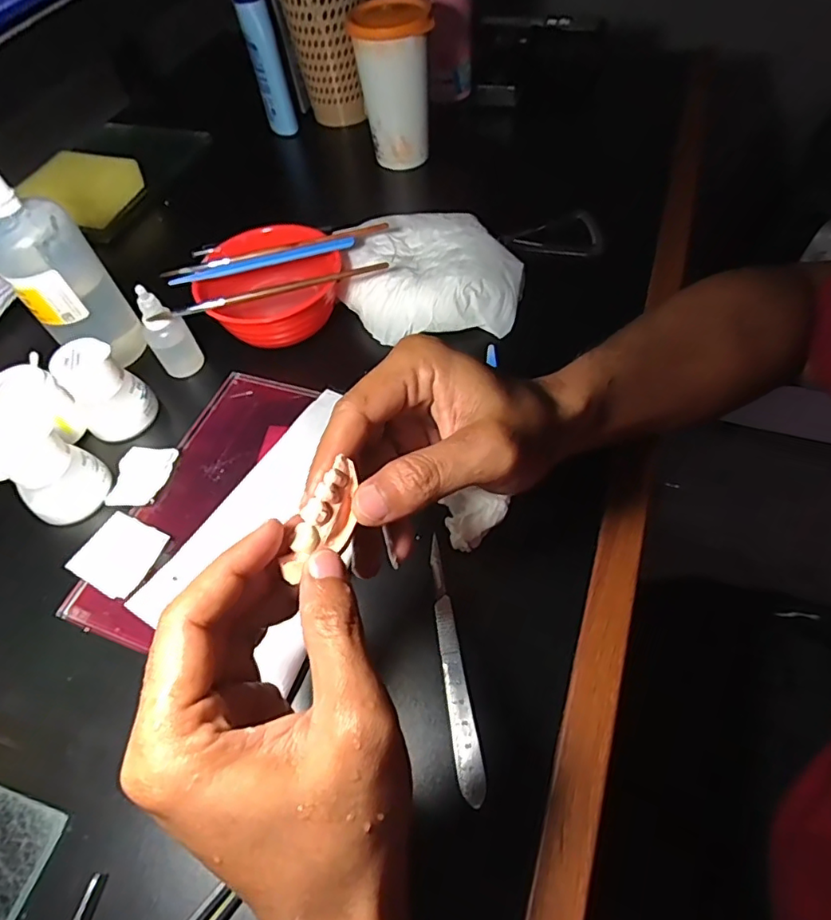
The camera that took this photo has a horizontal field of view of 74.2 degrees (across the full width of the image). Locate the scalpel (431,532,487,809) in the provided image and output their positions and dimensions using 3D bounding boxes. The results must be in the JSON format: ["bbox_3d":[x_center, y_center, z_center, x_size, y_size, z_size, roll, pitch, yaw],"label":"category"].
[{"bbox_3d":[0.018,0.106,0.294,0.013,0.008,0.133,-9,57,-2],"label":"scalpel"}]

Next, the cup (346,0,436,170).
[{"bbox_3d":[-0.020,-0.363,0.536,0.071,0.124,0.069,-8,57,-1],"label":"cup"}]

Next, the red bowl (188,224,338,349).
[{"bbox_3d":[-0.116,-0.138,0.438,0.108,0.047,0.095,-30,60,-15],"label":"red bowl"}]

